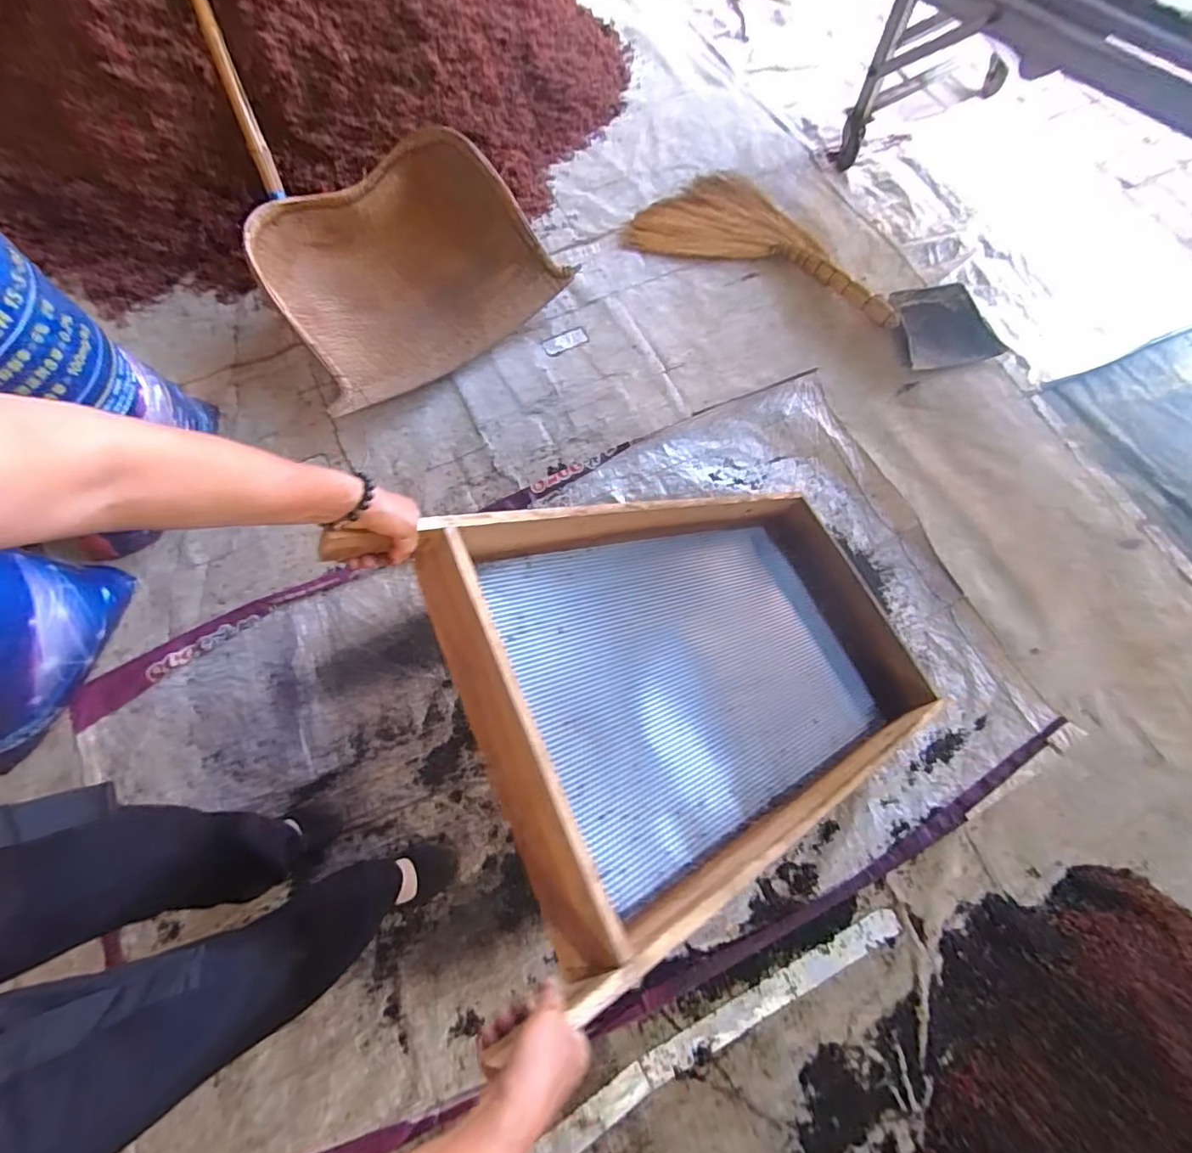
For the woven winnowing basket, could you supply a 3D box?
[{"bbox_3d":[-0.485,-0.784,1.382,0.663,0.187,0.510,-38,76,-11],"label":"woven winnowing basket"}]

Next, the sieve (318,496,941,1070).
[{"bbox_3d":[0.188,0.118,0.831,0.870,0.141,0.482,-11,69,-38],"label":"sieve"}]

